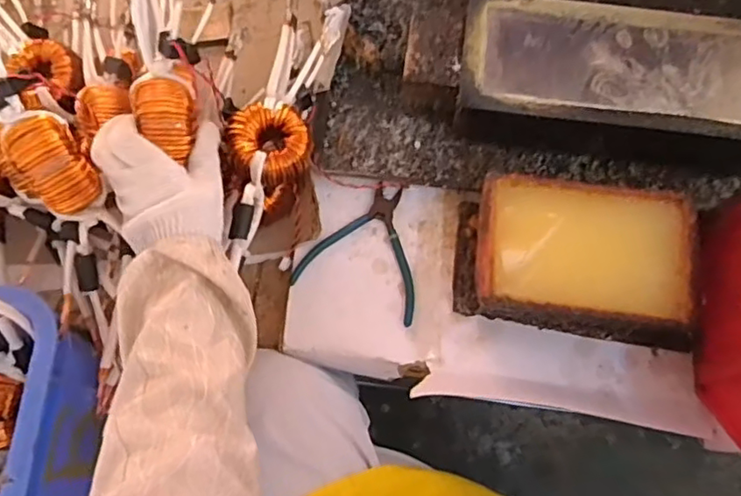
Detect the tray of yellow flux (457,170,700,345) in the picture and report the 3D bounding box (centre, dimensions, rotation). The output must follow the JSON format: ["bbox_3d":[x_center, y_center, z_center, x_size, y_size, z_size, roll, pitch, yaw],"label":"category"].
[{"bbox_3d":[0.203,0.012,0.582,0.225,0.070,0.140,7,71,1],"label":"tray of yellow flux"}]

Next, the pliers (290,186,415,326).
[{"bbox_3d":[0.001,-0.002,0.618,0.126,0.013,0.128,19,72,5],"label":"pliers"}]

